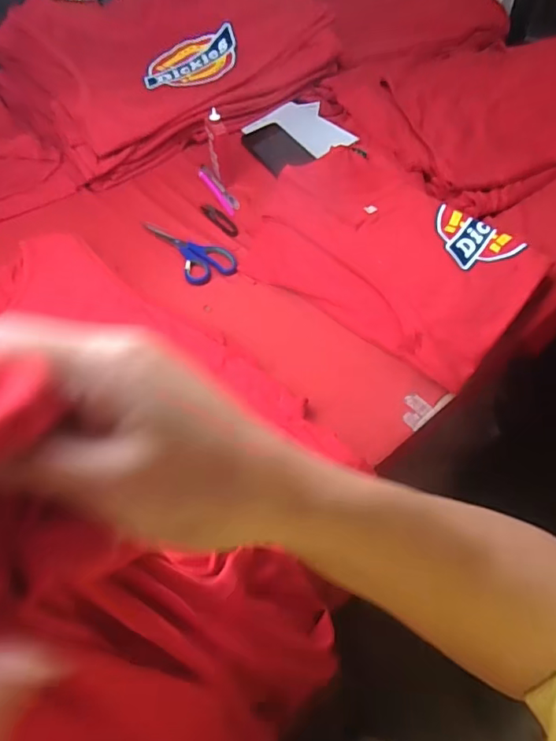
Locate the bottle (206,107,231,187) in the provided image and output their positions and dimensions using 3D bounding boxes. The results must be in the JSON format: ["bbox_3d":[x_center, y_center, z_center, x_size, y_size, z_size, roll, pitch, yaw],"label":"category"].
[{"bbox_3d":[-0.098,-0.370,0.835,0.030,0.112,0.044,-13,51,-5],"label":"bottle"}]

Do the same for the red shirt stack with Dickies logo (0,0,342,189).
[{"bbox_3d":[-0.214,-0.623,0.968,0.580,0.164,0.365,-33,55,-20],"label":"red shirt stack with Dickies logo"}]

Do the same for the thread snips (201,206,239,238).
[{"bbox_3d":[-0.094,-0.245,0.812,0.027,0.005,0.095,-34,56,-20],"label":"thread snips"}]

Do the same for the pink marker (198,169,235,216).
[{"bbox_3d":[-0.105,-0.307,0.858,0.016,0.011,0.145,-25,53,-14],"label":"pink marker"}]

